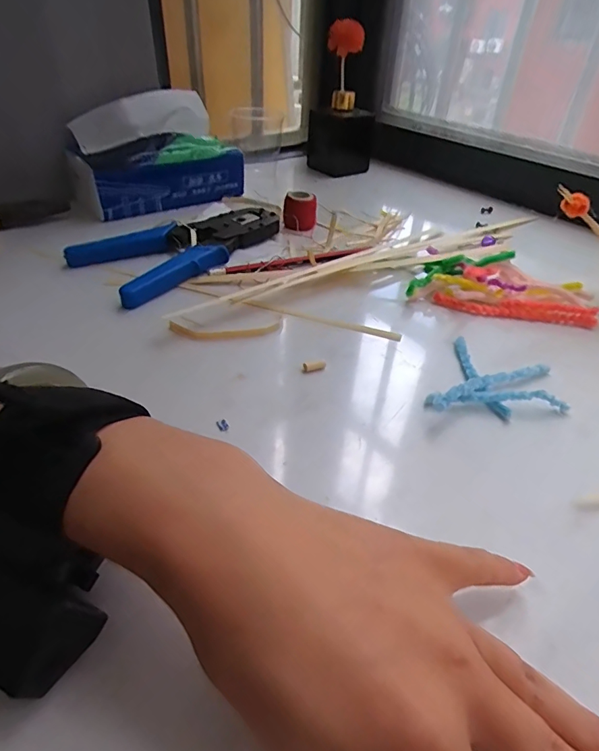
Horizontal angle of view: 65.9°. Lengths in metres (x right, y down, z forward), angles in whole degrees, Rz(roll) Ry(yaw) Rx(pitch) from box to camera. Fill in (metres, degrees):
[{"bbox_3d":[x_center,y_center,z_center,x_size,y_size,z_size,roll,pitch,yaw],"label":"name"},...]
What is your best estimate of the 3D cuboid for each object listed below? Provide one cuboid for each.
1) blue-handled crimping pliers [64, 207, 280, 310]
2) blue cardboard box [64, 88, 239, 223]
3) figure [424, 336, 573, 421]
[{"bbox_3d":[-0.099,-0.122,0.426,0.092,0.018,0.189,33,48,32],"label":"blue-handled crimping pliers"},{"bbox_3d":[-0.165,-0.253,0.520,0.181,0.096,0.088,-25,47,-29],"label":"blue cardboard box"},{"bbox_3d":[0.125,0.011,0.287,0.073,0.021,0.087,20,43,20],"label":"figure"}]

